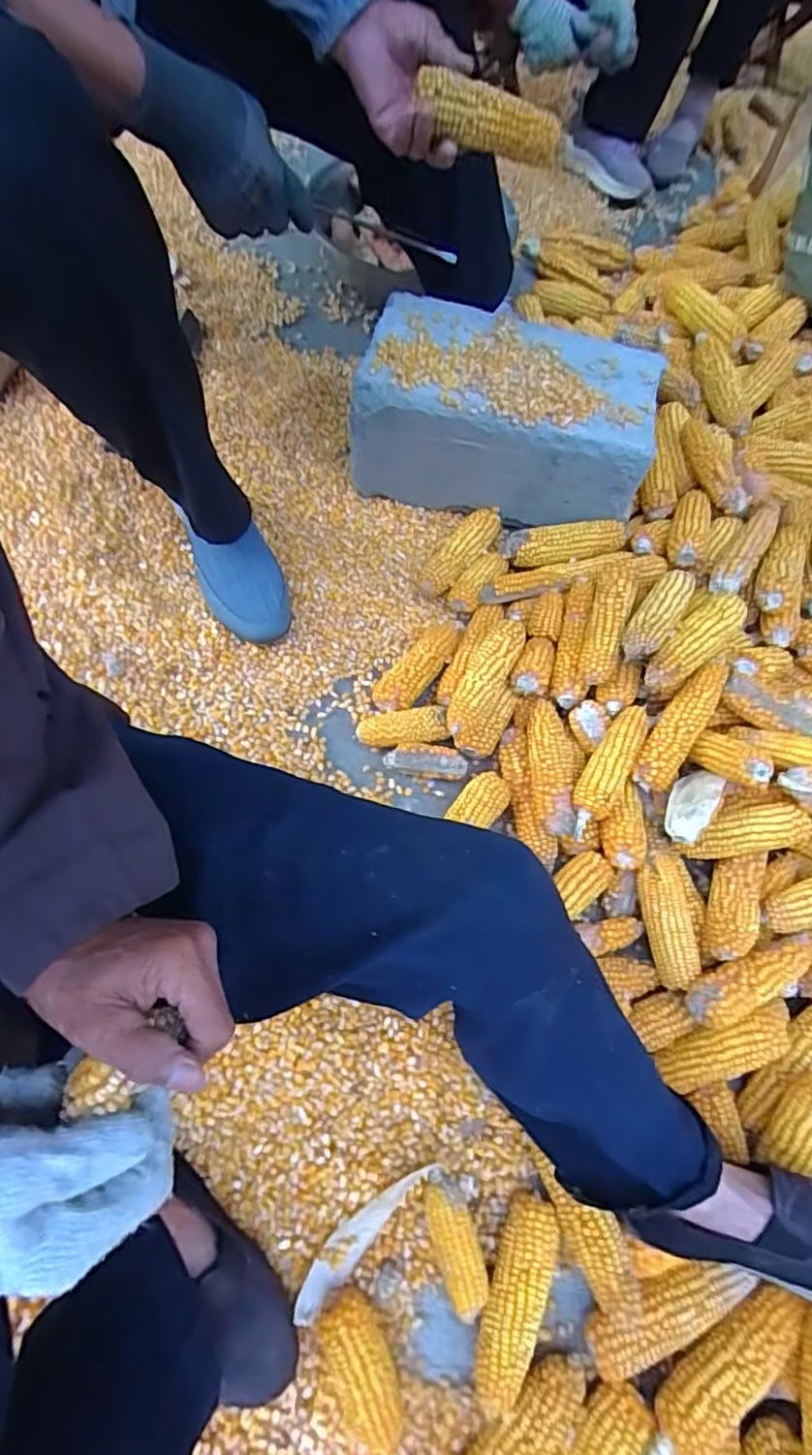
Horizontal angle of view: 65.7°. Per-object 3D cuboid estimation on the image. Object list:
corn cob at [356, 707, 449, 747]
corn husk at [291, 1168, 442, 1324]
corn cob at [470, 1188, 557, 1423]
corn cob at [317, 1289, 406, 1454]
[{"bbox_3d":[-0.004,0.003,0.767,0.108,0.031,0.043,-7,66,-7],"label":"corn cob"},{"bbox_3d":[-0.040,0.455,0.566,0.160,0.013,0.033,-41,74,-20],"label":"corn husk"},{"bbox_3d":[0.095,0.506,0.557,0.049,0.044,0.157,21,66,6],"label":"corn cob"},{"bbox_3d":[-0.038,0.537,0.521,0.050,0.041,0.108,-24,69,-14],"label":"corn cob"}]

